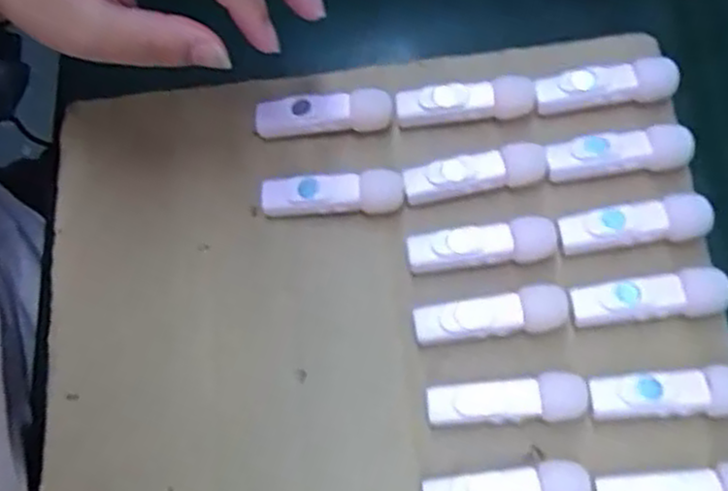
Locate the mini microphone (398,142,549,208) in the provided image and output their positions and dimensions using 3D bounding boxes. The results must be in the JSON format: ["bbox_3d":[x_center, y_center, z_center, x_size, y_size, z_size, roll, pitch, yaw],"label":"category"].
[{"bbox_3d":[0.050,-0.031,0.353,0.065,0.021,0.015,-10,70,-2],"label":"mini microphone"}]

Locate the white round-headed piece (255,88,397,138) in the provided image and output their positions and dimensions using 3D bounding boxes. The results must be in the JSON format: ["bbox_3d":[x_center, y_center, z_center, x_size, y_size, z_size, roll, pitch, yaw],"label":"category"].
[{"bbox_3d":[-0.020,-0.063,0.370,0.065,0.018,0.017,-2,70,1],"label":"white round-headed piece"}]

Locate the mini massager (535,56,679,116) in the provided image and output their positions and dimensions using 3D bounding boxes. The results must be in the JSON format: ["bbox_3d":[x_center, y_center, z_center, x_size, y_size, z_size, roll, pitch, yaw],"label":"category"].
[{"bbox_3d":[0.112,-0.074,0.358,0.063,0.017,0.017,-7,70,-1],"label":"mini massager"}]

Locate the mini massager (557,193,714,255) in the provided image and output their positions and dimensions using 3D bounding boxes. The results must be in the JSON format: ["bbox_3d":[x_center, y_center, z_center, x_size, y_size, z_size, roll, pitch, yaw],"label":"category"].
[{"bbox_3d":[0.118,-0.009,0.334,0.065,0.013,0.018,-9,70,-2],"label":"mini massager"}]

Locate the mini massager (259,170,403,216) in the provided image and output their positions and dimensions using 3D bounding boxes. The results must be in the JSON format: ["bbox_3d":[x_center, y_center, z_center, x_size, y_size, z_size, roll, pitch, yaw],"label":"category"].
[{"bbox_3d":[-0.015,-0.023,0.354,0.065,0.018,0.017,-1,70,1],"label":"mini massager"}]

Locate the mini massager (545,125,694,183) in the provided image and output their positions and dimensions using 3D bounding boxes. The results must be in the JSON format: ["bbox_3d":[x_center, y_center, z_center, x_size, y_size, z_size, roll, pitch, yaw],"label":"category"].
[{"bbox_3d":[0.115,-0.041,0.347,0.065,0.015,0.016,-5,70,-1],"label":"mini massager"}]

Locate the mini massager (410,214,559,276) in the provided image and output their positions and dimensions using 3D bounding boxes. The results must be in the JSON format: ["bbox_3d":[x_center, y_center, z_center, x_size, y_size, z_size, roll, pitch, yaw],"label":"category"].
[{"bbox_3d":[0.052,0.000,0.338,0.063,0.014,0.016,-5,70,-1],"label":"mini massager"}]

